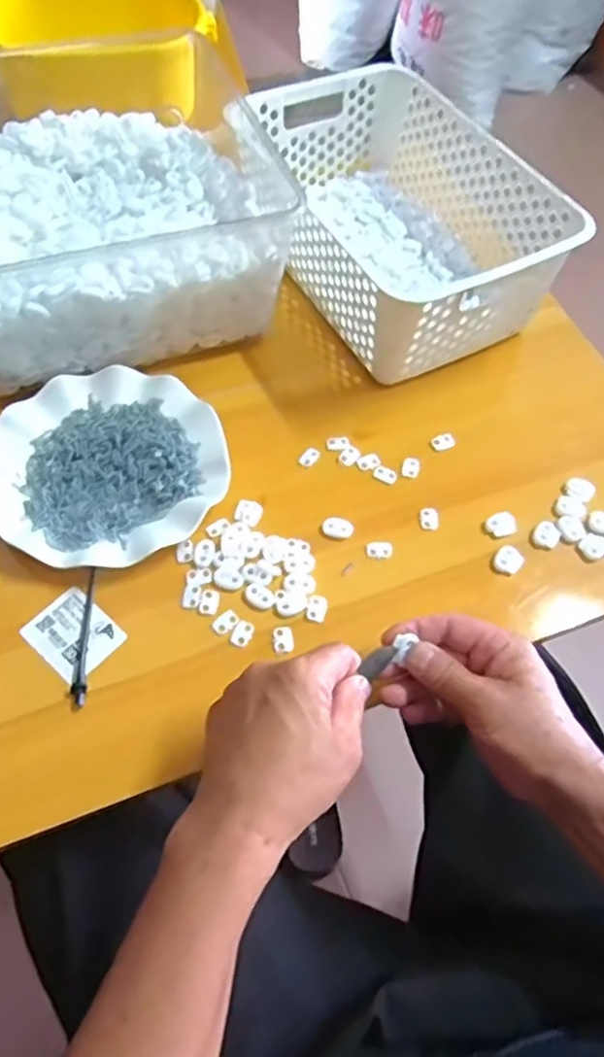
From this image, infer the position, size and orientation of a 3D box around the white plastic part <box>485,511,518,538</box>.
[{"bbox_3d":[0.158,-0.003,0.527,0.019,0.010,0.021,-24,63,-17],"label":"white plastic part"}]

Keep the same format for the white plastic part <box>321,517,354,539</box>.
[{"bbox_3d":[0.028,-0.001,0.518,0.025,0.006,0.016,19,60,8],"label":"white plastic part"}]

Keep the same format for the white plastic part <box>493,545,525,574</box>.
[{"bbox_3d":[0.158,0.024,0.509,0.021,0.009,0.020,2,59,-3],"label":"white plastic part"}]

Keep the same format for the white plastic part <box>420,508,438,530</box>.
[{"bbox_3d":[0.101,-0.008,0.530,0.014,0.009,0.017,1,59,-3],"label":"white plastic part"}]

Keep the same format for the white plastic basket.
[{"bbox_3d":[0.083,-0.295,0.625,0.201,0.099,0.298,-24,63,-17],"label":"white plastic basket"}]

